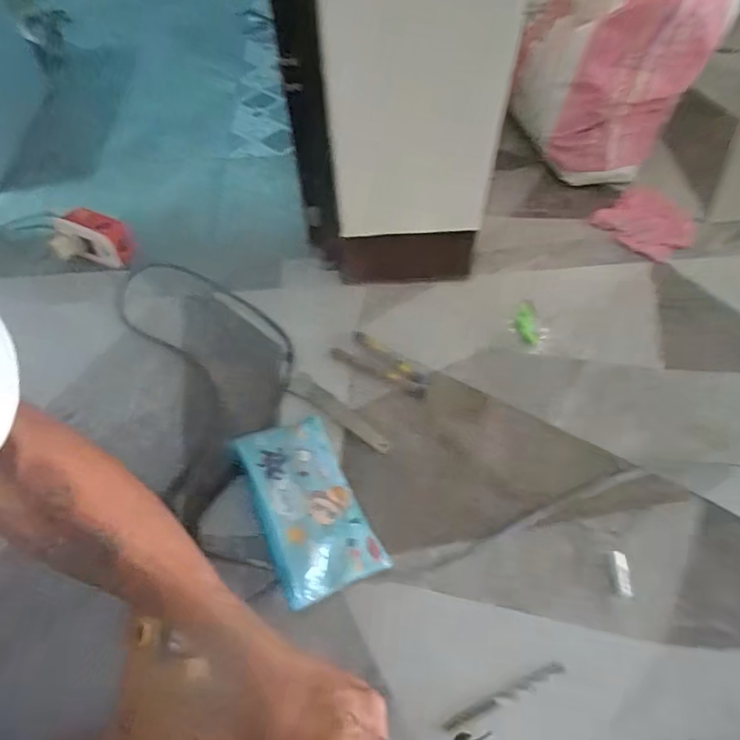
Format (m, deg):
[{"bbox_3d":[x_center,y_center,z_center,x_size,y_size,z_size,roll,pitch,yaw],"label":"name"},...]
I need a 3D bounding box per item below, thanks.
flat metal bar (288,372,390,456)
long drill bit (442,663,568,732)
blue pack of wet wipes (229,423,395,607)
[{"bbox_3d":[-0.039,0.050,0.578,0.146,0.005,0.028,33,64,21],"label":"flat metal bar"},{"bbox_3d":[0.117,0.282,0.419,0.113,0.004,0.010,-21,58,-11],"label":"long drill bit"},{"bbox_3d":[-0.067,0.136,0.503,0.097,0.045,0.185,-24,59,-13],"label":"blue pack of wet wipes"}]

